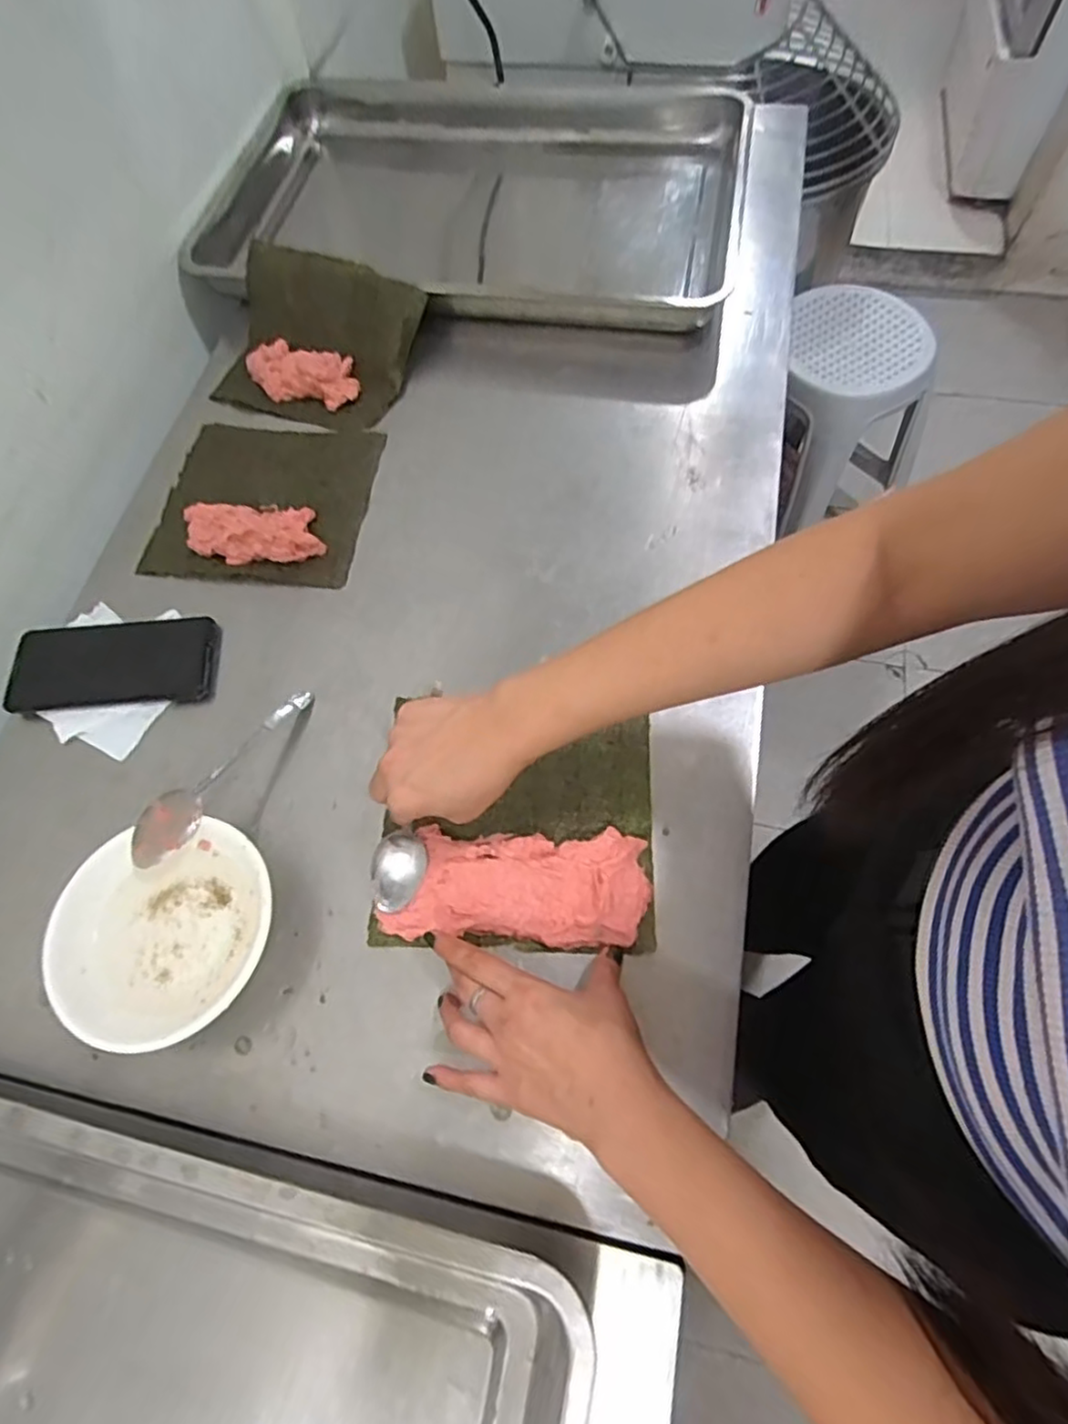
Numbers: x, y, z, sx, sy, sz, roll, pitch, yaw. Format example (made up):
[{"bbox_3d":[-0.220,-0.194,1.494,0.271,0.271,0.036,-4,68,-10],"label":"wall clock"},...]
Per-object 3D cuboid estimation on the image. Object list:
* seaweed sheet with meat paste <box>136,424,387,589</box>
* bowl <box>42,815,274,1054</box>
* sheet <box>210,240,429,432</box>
[{"bbox_3d":[-0.255,-0.207,0.629,0.189,0.030,0.182,5,65,6],"label":"seaweed sheet with meat paste"},{"bbox_3d":[-0.244,0.151,0.458,0.141,0.049,0.135,-2,65,3],"label":"bowl"},{"bbox_3d":[-0.227,-0.383,0.692,0.193,0.059,0.162,16,67,11],"label":"sheet"}]

